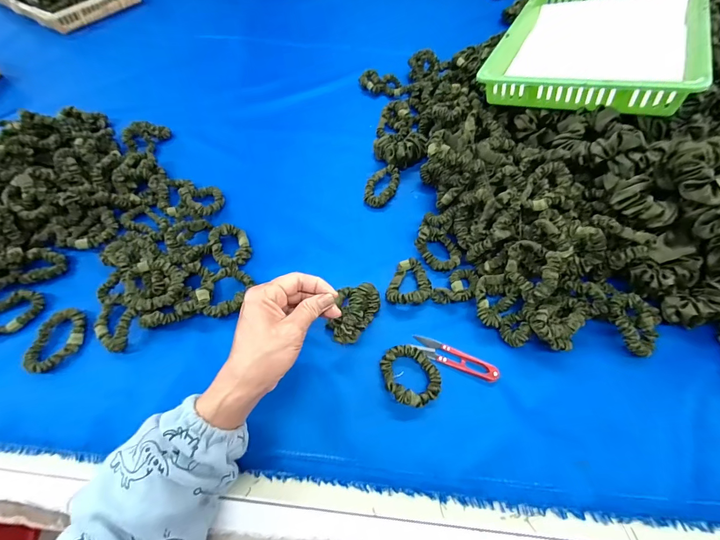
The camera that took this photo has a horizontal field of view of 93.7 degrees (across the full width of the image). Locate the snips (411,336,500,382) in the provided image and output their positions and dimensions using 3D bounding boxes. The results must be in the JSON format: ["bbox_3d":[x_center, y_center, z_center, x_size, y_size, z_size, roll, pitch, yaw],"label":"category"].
[{"bbox_3d":[0.110,0.102,0.392,0.098,0.011,0.025,20,60,14],"label":"snips"}]

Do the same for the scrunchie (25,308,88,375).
[{"bbox_3d":[-0.368,0.084,0.409,0.055,0.011,0.074,-10,58,-5],"label":"scrunchie"}]

